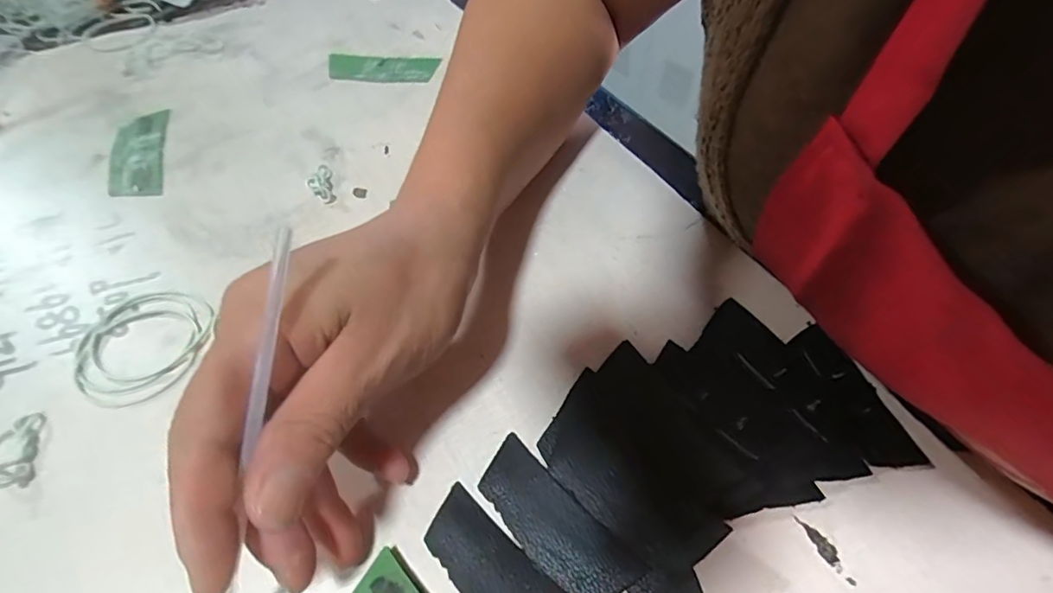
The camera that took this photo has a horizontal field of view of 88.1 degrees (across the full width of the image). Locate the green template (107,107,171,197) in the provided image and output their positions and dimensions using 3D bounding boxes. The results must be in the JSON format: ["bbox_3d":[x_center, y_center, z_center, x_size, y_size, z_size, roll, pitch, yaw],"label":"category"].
[{"bbox_3d":[-0.230,-0.086,0.324,0.029,0.005,0.074,-12,60,-12],"label":"green template"}]

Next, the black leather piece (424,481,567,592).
[{"bbox_3d":[-0.010,0.103,0.199,0.069,0.004,0.027,37,61,22],"label":"black leather piece"}]

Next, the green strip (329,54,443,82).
[{"bbox_3d":[-0.099,-0.160,0.379,0.072,0.006,0.028,3,54,0],"label":"green strip"}]

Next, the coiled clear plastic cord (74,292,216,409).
[{"bbox_3d":[-0.177,0.021,0.250,0.054,0.004,0.059,1,54,-1],"label":"coiled clear plastic cord"}]

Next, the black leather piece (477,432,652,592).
[{"bbox_3d":[0.010,0.087,0.210,0.027,0.005,0.069,-38,64,-25],"label":"black leather piece"}]

